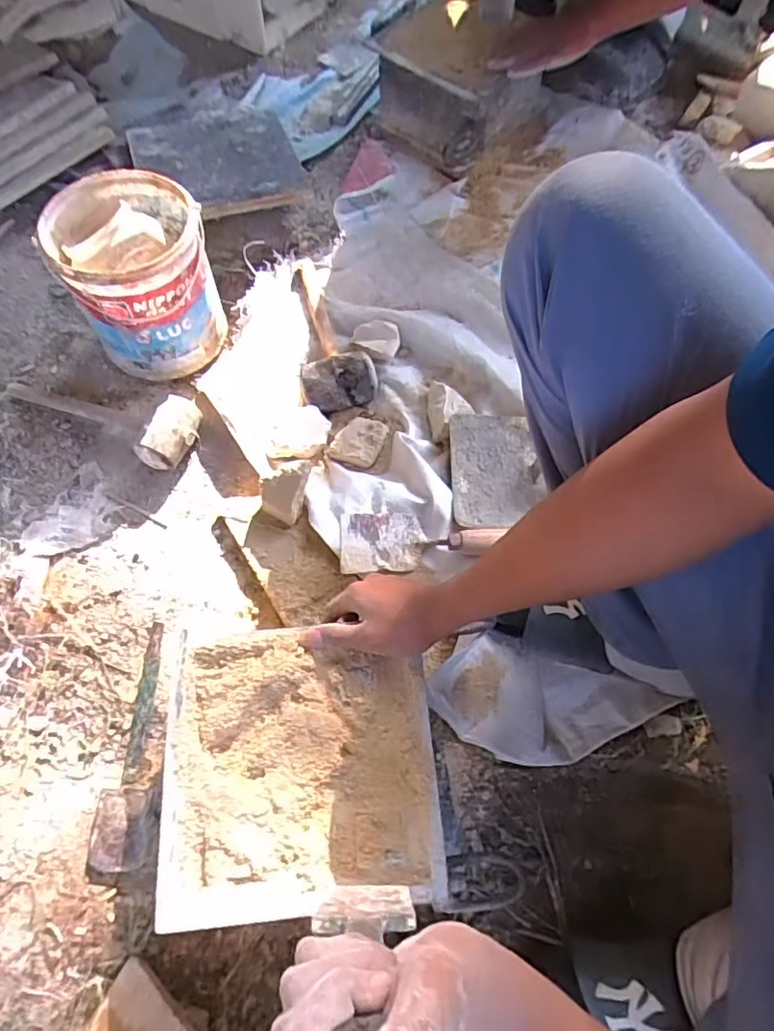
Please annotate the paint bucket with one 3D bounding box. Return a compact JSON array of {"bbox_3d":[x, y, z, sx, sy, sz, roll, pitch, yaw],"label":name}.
[{"bbox_3d":[-0.321,-0.314,0.762,0.173,0.200,0.172,0,66,0],"label":"paint bucket"}]

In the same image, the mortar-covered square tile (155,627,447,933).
[{"bbox_3d":[-0.073,0.208,0.489,0.222,0.015,0.217,-5,66,-3],"label":"mortar-covered square tile"}]

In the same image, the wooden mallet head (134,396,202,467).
[{"bbox_3d":[-0.277,-0.108,0.745,0.051,0.061,0.102,23,68,10],"label":"wooden mallet head"}]

